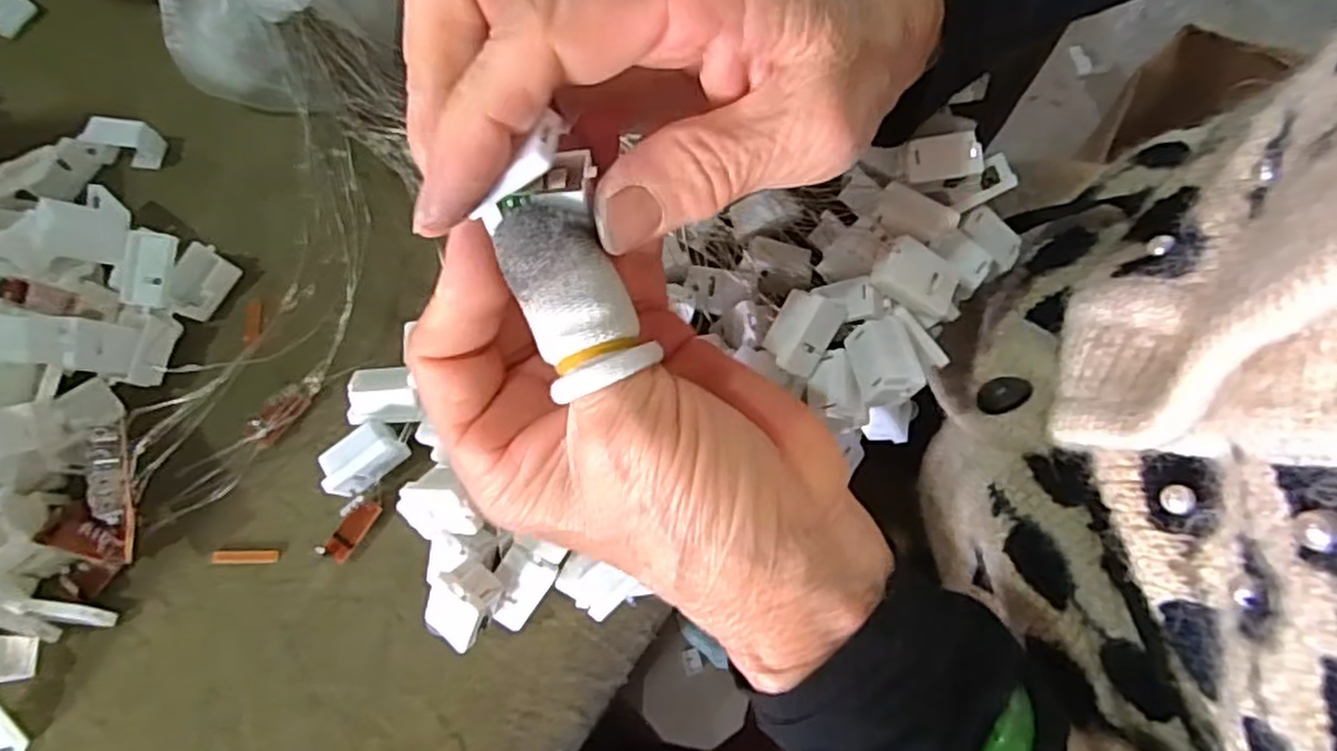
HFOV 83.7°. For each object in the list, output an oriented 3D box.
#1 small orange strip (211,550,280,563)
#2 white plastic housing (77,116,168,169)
[{"bbox_3d":[-0.145,0.062,0.255,0.023,0.004,0.005,-1,72,2],"label":"small orange strip"},{"bbox_3d":[-0.221,-0.096,0.304,0.023,0.019,0.013,9,70,3],"label":"white plastic housing"}]

